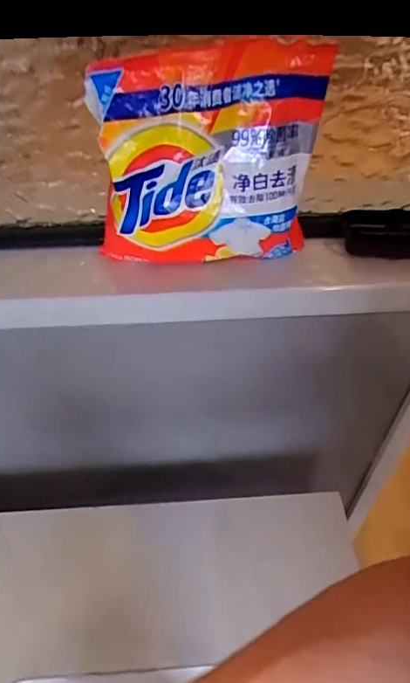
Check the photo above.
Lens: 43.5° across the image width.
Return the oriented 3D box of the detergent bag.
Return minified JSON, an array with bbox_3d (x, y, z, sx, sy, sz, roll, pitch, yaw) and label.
[{"bbox_3d":[0.003,-0.141,0.428,0.187,0.179,0.042,-3,48,-3],"label":"detergent bag"}]

